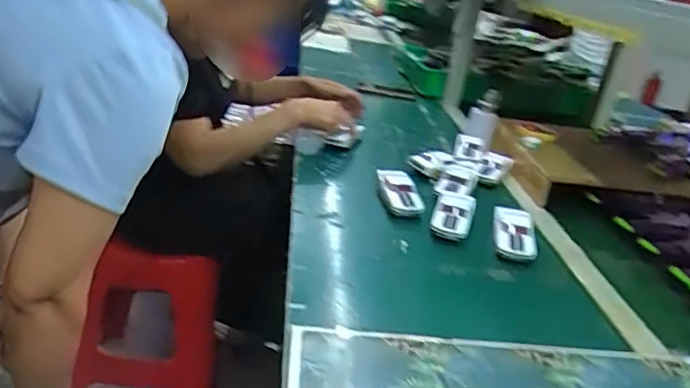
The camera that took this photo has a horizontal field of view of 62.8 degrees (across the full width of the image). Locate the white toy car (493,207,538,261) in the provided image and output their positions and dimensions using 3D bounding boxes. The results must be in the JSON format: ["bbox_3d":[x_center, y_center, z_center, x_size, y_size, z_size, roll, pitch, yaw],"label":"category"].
[{"bbox_3d":[0.251,0.055,0.842,0.060,0.034,0.128,13,24,9],"label":"white toy car"}]

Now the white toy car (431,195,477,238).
[{"bbox_3d":[0.168,0.032,0.879,0.059,0.032,0.124,14,25,11],"label":"white toy car"}]

